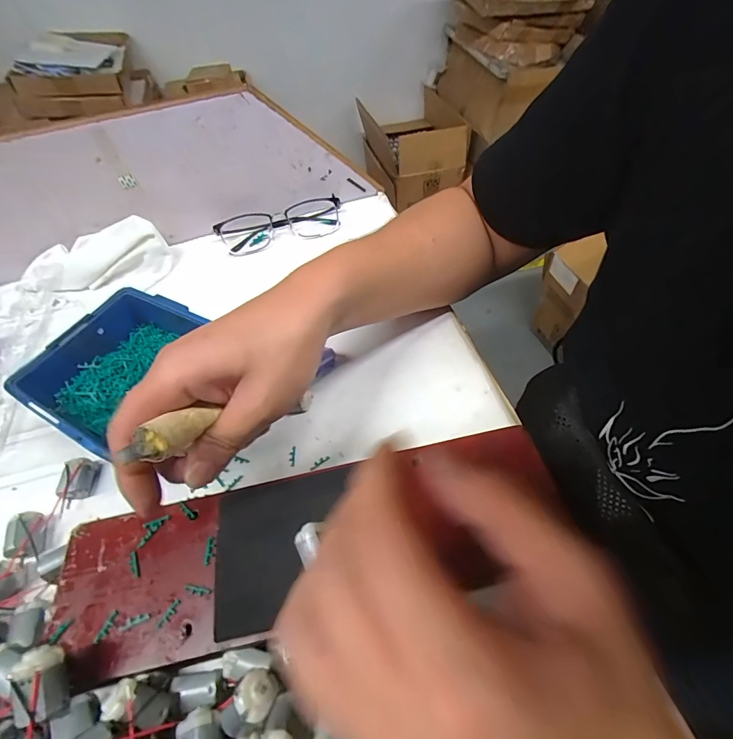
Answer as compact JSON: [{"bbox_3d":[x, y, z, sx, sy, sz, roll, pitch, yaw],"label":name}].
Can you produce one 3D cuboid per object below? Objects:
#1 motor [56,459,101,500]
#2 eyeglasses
[{"bbox_3d":[-0.203,0.078,0.281,0.022,0.016,0.024,-8,53,0],"label":"motor"},{"bbox_3d":[-0.096,-0.160,0.450,0.141,0.042,0.038,-20,54,-9],"label":"eyeglasses"}]

